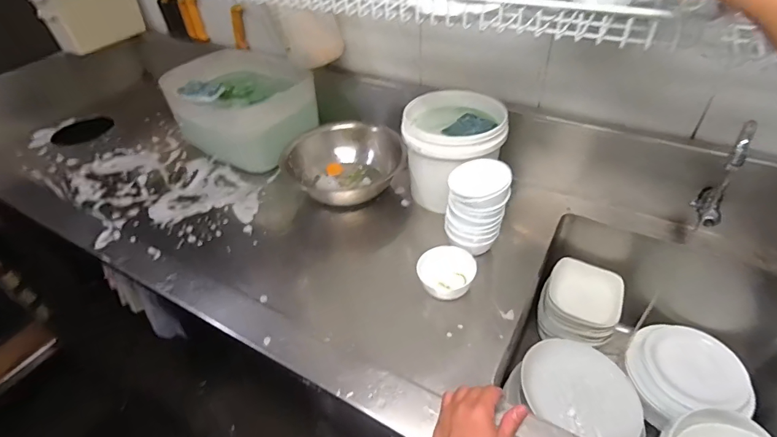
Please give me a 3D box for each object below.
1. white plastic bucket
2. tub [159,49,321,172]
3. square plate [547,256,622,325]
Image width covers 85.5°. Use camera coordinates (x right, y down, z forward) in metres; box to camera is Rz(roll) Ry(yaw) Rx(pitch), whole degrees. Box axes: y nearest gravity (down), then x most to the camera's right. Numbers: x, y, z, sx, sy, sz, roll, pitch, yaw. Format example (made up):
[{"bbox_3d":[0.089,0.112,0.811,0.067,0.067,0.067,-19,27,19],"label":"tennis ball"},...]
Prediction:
[{"bbox_3d":[0.139,-0.148,0.954,0.207,0.197,0.227,-33,50,-27],"label":"white plastic bucket"},{"bbox_3d":[-0.398,-0.307,1.173,0.327,0.181,0.370,-33,50,-27],"label":"tub"},{"bbox_3d":[0.445,0.164,0.946,0.153,0.017,0.126,15,79,14],"label":"square plate"}]

